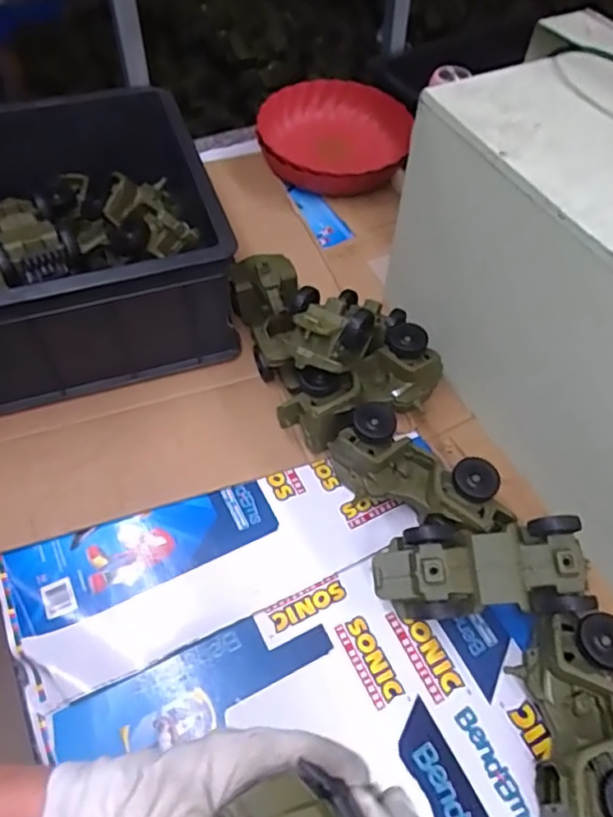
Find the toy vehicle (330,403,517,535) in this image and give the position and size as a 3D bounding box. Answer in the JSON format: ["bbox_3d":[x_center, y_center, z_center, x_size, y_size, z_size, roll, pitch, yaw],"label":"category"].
[{"bbox_3d":[0.113,0.078,0.614,0.176,0.078,0.081,32,60,17],"label":"toy vehicle"}]

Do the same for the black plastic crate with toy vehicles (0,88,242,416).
[{"bbox_3d":[-0.407,-0.179,0.715,0.579,0.183,0.382,-14,58,-13],"label":"black plastic crate with toy vehicles"}]

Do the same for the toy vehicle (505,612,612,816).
[{"bbox_3d":[0.219,0.264,0.487,0.080,0.081,0.190,6,56,1],"label":"toy vehicle"}]

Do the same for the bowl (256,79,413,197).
[{"bbox_3d":[0.045,-0.438,0.967,0.234,0.071,0.228,2,56,-2],"label":"bowl"}]

